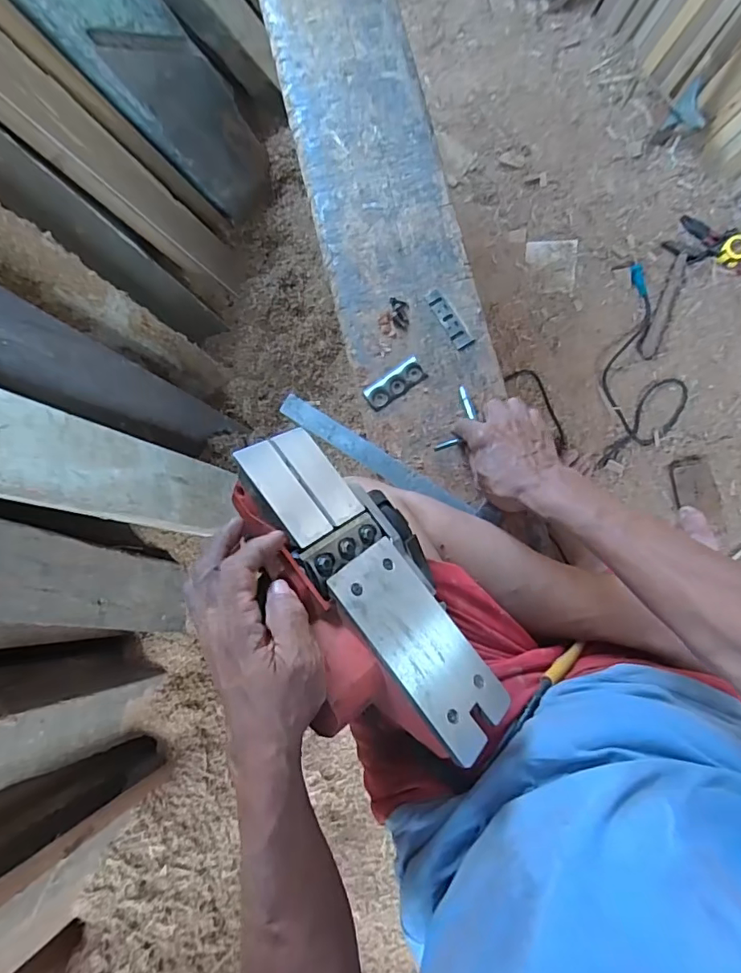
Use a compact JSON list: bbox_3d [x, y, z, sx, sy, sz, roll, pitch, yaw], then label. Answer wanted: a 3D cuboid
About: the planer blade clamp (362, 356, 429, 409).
[{"bbox_3d":[0.030,-0.129,0.637,0.078,0.008,0.033,-33,83,0],"label":"planer blade clamp"}]

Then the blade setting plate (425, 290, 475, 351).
[{"bbox_3d":[0.098,-0.208,0.637,0.022,0.004,0.085,-31,83,0],"label":"blade setting plate"}]

